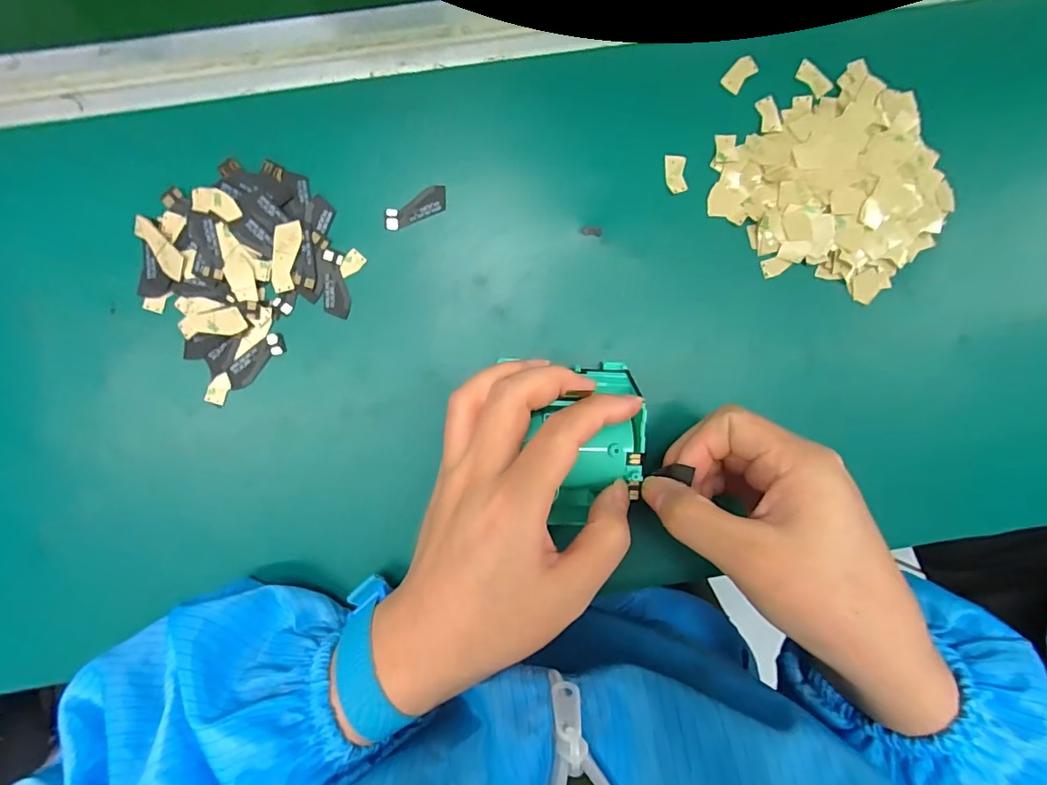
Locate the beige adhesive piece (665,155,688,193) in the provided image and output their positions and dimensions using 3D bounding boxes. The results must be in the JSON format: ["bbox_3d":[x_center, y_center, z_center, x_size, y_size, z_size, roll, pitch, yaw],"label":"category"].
[{"bbox_3d":[0.084,-0.120,0.272,0.011,0.004,0.020,-5,99,2],"label":"beige adhesive piece"}]

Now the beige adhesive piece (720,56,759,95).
[{"bbox_3d":[0.119,-0.174,0.269,0.012,0.004,0.020,42,98,-6],"label":"beige adhesive piece"}]

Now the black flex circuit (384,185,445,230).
[{"bbox_3d":[-0.059,-0.100,0.270,0.036,0.004,0.013,-25,93,-1],"label":"black flex circuit"}]

